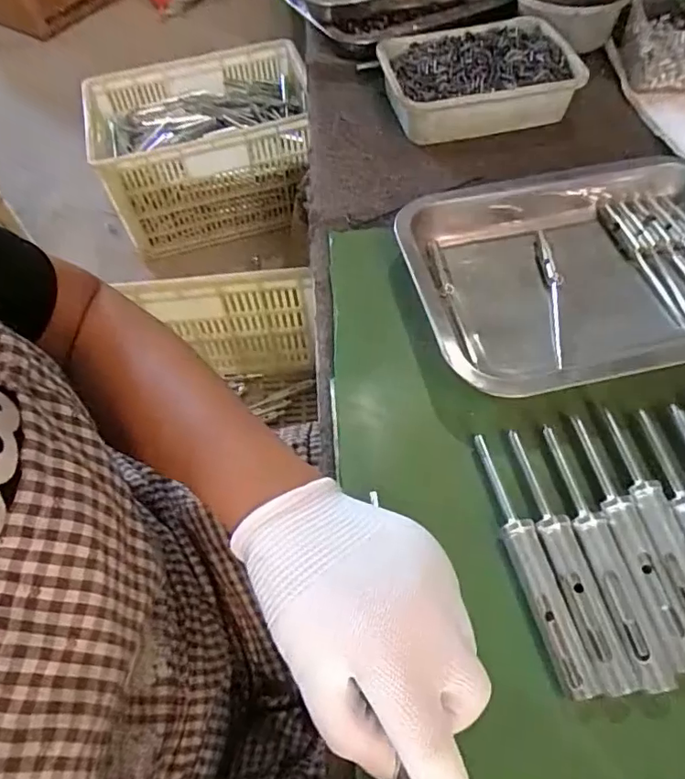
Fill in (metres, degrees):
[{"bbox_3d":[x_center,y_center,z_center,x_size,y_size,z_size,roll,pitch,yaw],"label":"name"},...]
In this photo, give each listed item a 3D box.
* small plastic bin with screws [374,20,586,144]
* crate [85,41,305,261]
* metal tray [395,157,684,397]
[{"bbox_3d":[0.132,-0.305,0.552,0.183,0.051,0.130,-11,58,-2],"label":"small plastic bin with screws"},{"bbox_3d":[-0.290,-0.534,1.254,0.478,0.253,0.351,-24,59,-10],"label":"crate"},{"bbox_3d":[0.185,-0.086,0.407,0.269,0.043,0.194,-12,58,-3],"label":"metal tray"}]

